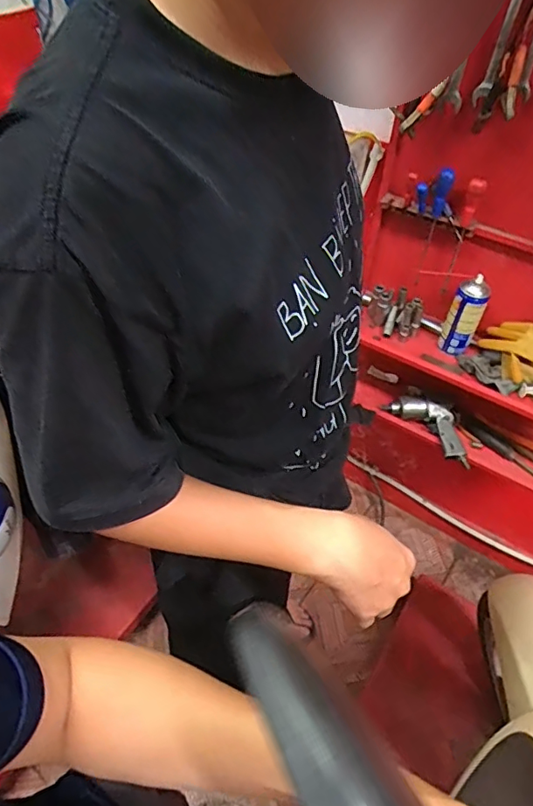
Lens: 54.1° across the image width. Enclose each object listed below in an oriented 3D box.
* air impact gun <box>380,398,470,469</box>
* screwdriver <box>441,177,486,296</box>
[{"bbox_3d":[0.388,0.051,1.213,0.094,0.043,0.235,-29,55,-26],"label":"air impact gun"},{"bbox_3d":[0.380,-0.322,1.028,0.029,0.231,0.023,21,50,15],"label":"screwdriver"}]

